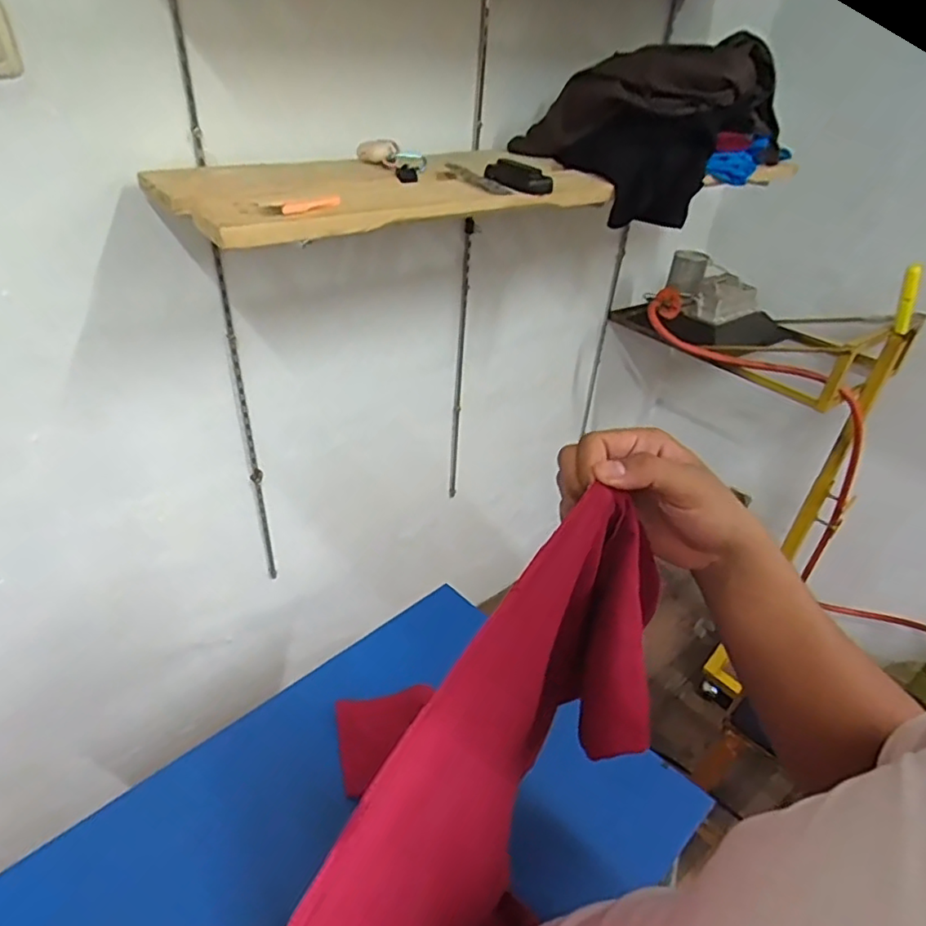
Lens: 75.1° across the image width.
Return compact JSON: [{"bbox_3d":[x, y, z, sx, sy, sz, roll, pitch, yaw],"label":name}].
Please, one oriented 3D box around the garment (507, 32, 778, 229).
[{"bbox_3d":[0.334,-0.577,1.021,0.432,0.226,0.313,-23,44,-32],"label":"garment"}]

